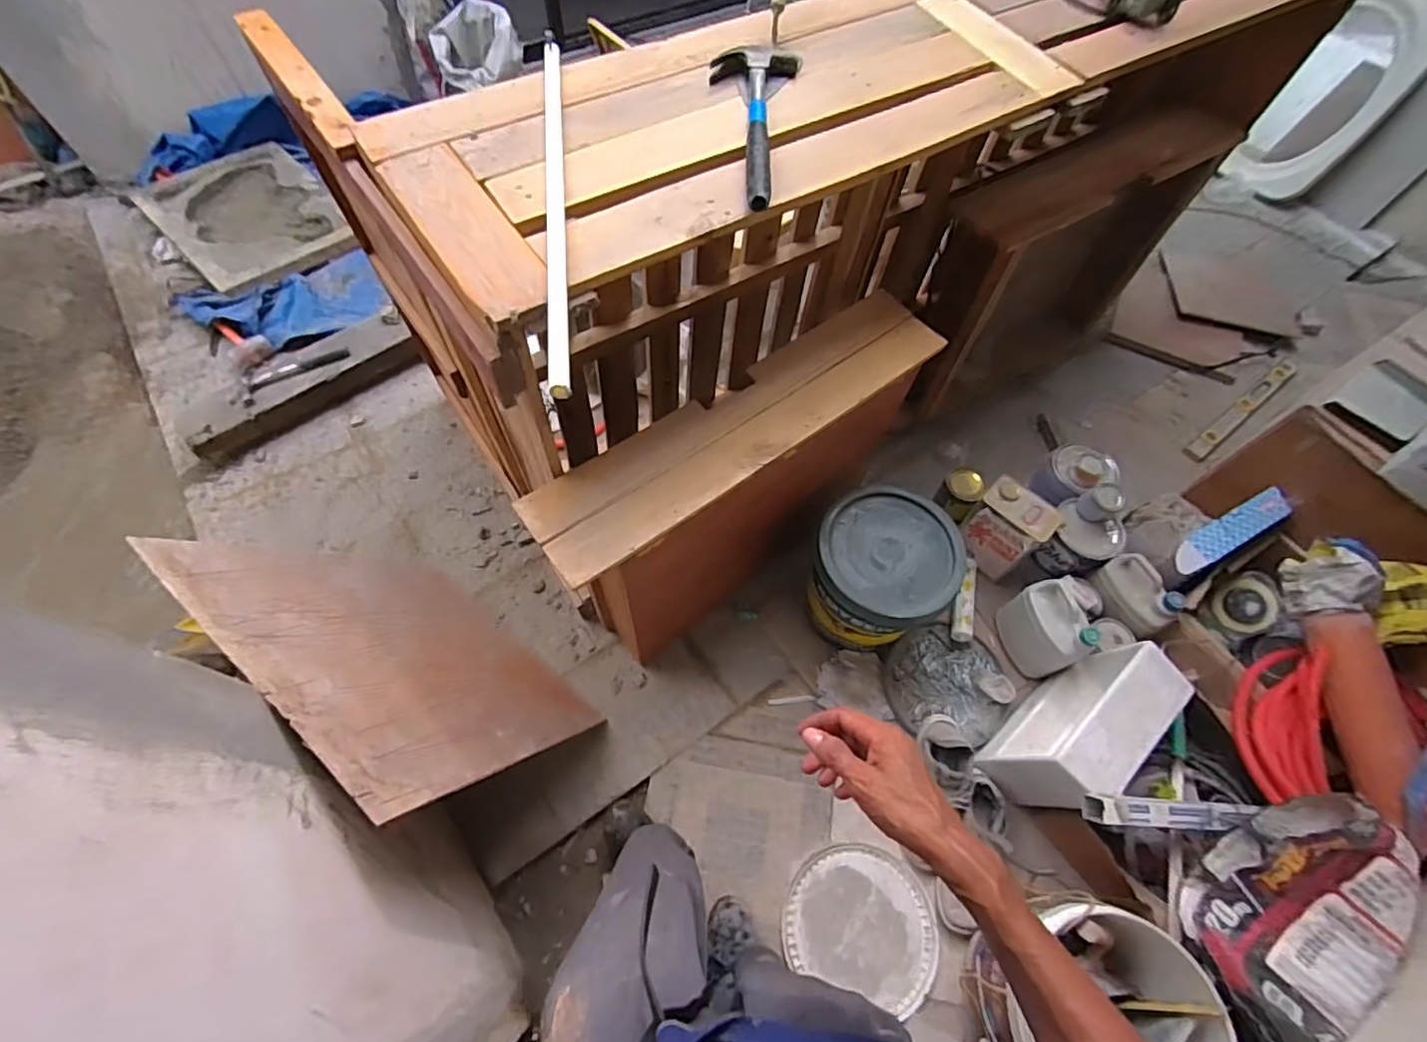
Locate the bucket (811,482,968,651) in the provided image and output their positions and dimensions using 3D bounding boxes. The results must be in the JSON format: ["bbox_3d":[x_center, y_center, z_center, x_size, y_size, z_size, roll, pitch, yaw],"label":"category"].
[{"bbox_3d":[0.353,0.113,1.350,0.288,0.276,0.295,1,62,-3],"label":"bucket"}]

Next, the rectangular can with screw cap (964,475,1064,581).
[{"bbox_3d":[0.716,0.019,1.491,0.171,0.205,0.121,40,67,16],"label":"rectangular can with screw cap"}]

